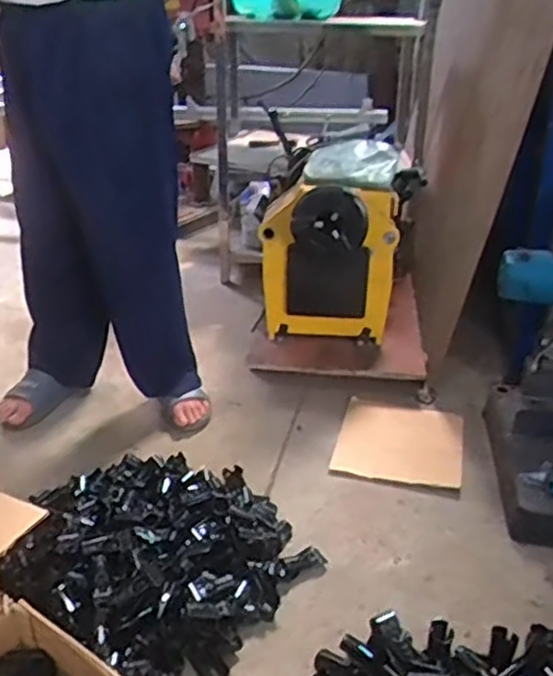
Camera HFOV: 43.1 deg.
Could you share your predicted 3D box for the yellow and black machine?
[{"bbox_3d":[0.122,-0.178,1.643,0.301,0.343,0.177,8,27,12],"label":"yellow and black machine"}]

